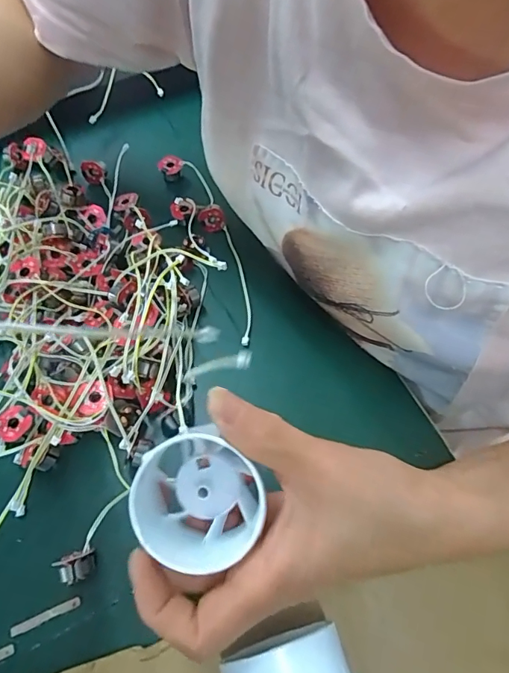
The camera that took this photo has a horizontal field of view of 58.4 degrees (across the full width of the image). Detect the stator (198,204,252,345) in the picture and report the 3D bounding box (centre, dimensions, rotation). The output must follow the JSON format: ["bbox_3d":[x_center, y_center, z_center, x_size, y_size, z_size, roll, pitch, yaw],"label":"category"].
[{"bbox_3d":[-0.016,-0.047,0.320,0.020,0.015,0.113,-14,61,-13],"label":"stator"}]

